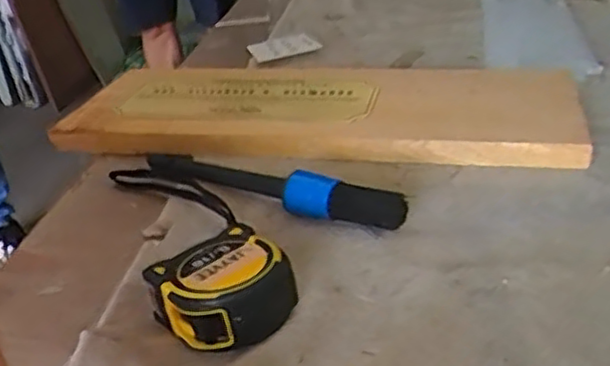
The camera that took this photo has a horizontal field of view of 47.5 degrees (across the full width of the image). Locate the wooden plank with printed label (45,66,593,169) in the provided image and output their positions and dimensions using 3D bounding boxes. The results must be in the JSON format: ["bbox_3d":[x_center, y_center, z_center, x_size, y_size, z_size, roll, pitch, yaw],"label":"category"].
[{"bbox_3d":[0.009,-0.063,0.576,0.405,0.031,0.145,3,31,13],"label":"wooden plank with printed label"}]

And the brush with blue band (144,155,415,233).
[{"bbox_3d":[-0.029,0.000,0.471,0.209,0.026,0.025,14,35,30],"label":"brush with blue band"}]

